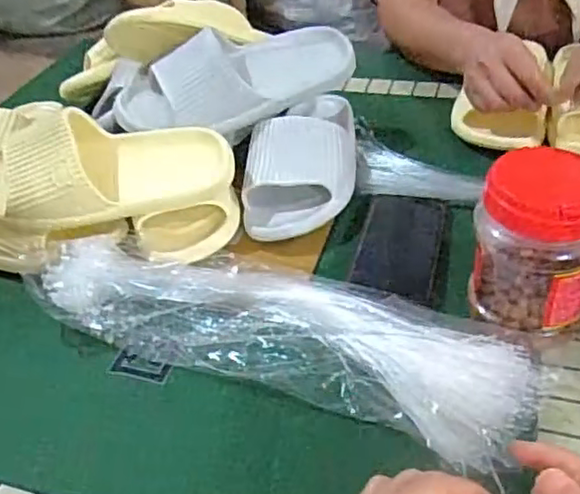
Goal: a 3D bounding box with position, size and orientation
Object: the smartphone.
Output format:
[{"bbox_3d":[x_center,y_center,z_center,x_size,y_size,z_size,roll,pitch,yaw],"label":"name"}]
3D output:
[{"bbox_3d":[0.102,0.000,0.615,0.072,0.014,0.144,5,41,15],"label":"smartphone"}]

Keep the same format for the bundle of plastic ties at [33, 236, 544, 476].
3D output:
[{"bbox_3d":[-0.013,0.062,0.536,0.407,0.055,0.121,12,43,23],"label":"bundle of plastic ties"}]

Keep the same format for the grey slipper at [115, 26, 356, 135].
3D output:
[{"bbox_3d":[-0.057,-0.177,0.705,0.273,0.084,0.074,-14,39,-7],"label":"grey slipper"}]

